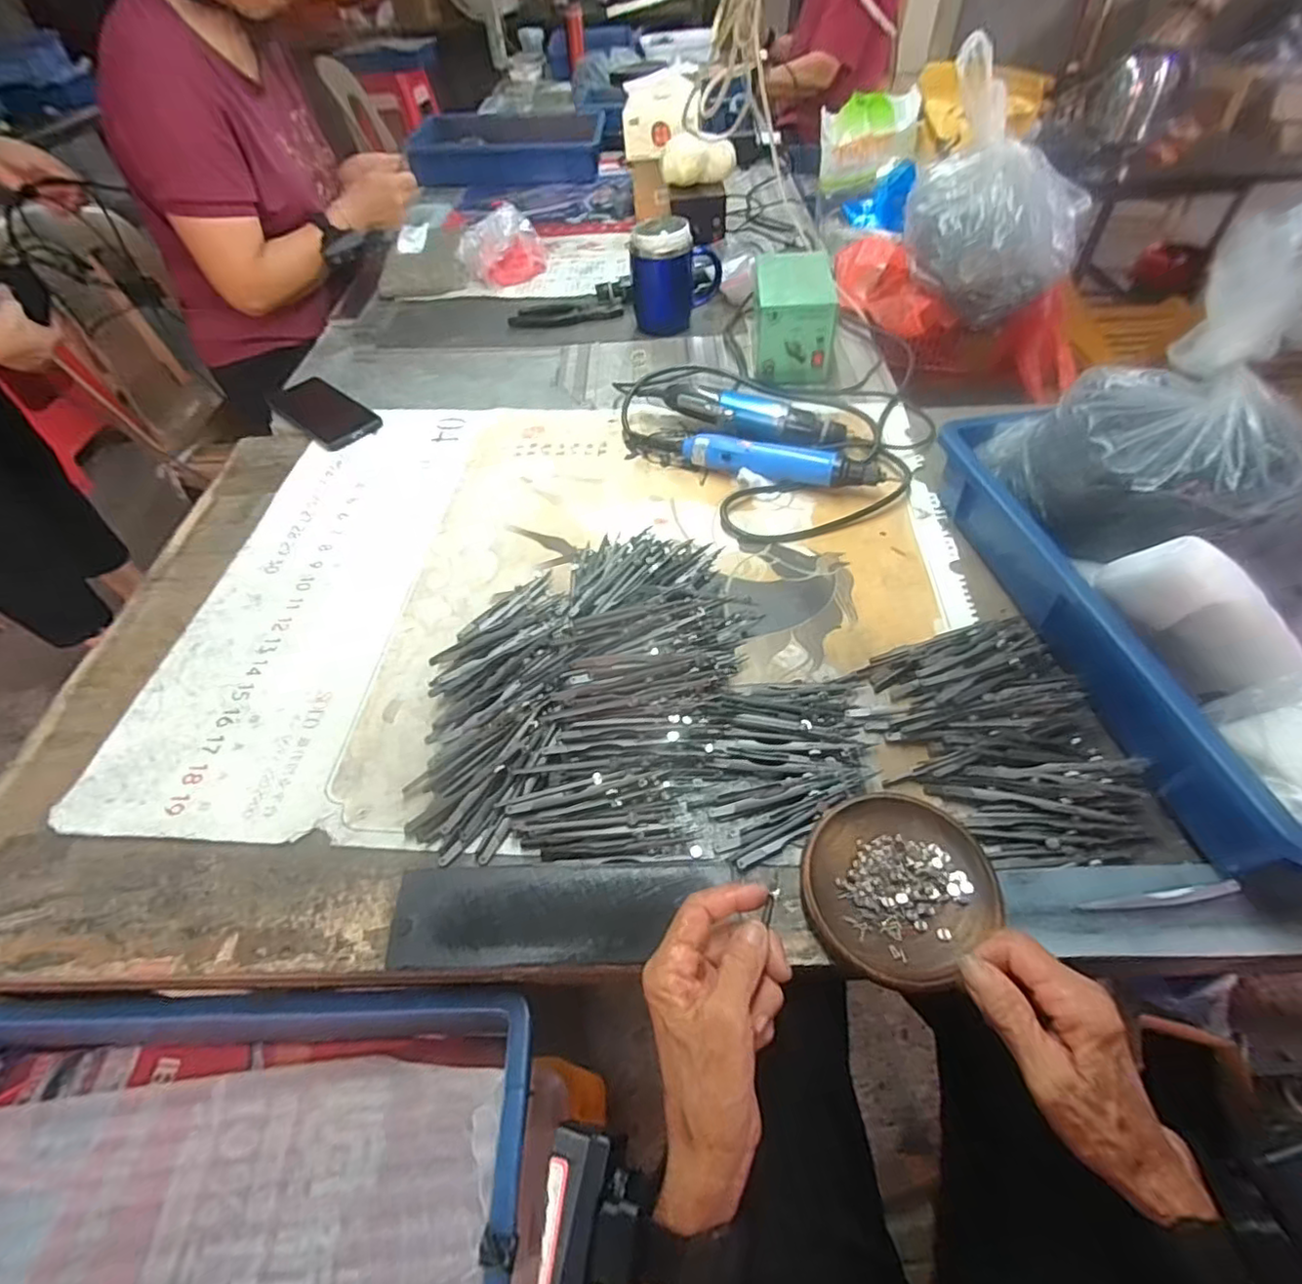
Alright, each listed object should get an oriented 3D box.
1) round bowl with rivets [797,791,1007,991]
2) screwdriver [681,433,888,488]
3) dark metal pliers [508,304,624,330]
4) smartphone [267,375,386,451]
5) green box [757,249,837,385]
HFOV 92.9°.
[{"bbox_3d":[0.152,0.151,0.389,0.114,0.016,0.107,-1,52,1],"label":"round bowl with rivets"},{"bbox_3d":[0.135,-0.188,0.659,0.205,0.042,0.032,14,53,12],"label":"screwdriver"},{"bbox_3d":[-0.130,-0.497,0.944,0.167,0.012,0.059,-10,52,-6],"label":"dark metal pliers"},{"bbox_3d":[-0.420,-0.295,0.790,0.180,0.010,0.076,35,60,25],"label":"smartphone"},{"bbox_3d":[0.180,-0.419,0.798,0.093,0.107,0.154,2,52,3],"label":"green box"}]

